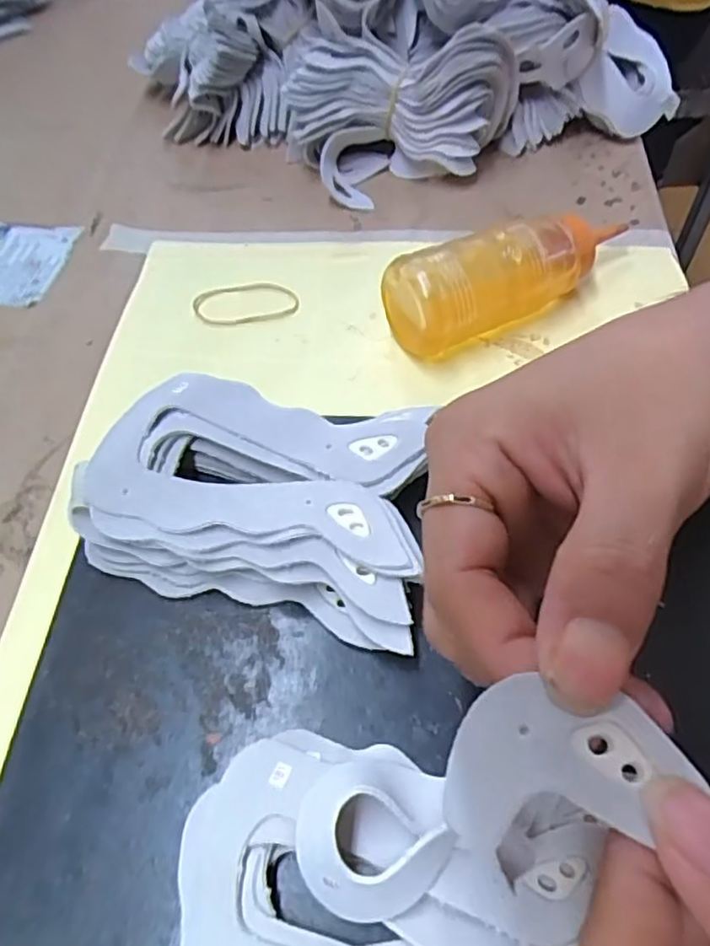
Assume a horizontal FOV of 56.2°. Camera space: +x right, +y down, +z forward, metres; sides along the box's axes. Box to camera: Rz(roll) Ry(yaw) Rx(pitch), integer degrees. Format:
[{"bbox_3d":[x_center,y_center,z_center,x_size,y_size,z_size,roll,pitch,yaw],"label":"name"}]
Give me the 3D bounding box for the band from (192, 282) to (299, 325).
[{"bbox_3d":[-0.062,-0.097,0.378,0.058,0.004,0.031,-10,56,-4],"label":"band"}]

